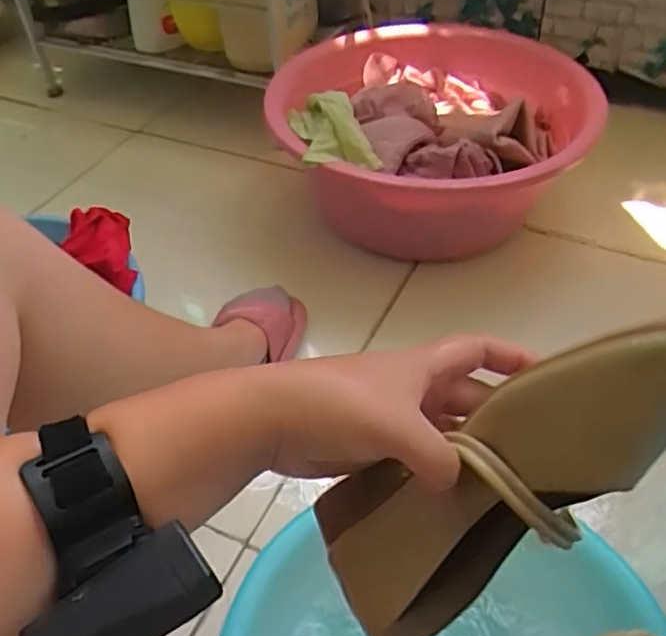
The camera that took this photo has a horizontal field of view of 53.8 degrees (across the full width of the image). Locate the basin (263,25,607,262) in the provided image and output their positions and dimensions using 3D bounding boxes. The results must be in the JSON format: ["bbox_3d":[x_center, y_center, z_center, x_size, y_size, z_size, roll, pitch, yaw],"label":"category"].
[{"bbox_3d":[0.133,-0.253,0.935,0.401,0.207,0.408,-2,45,2],"label":"basin"}]

